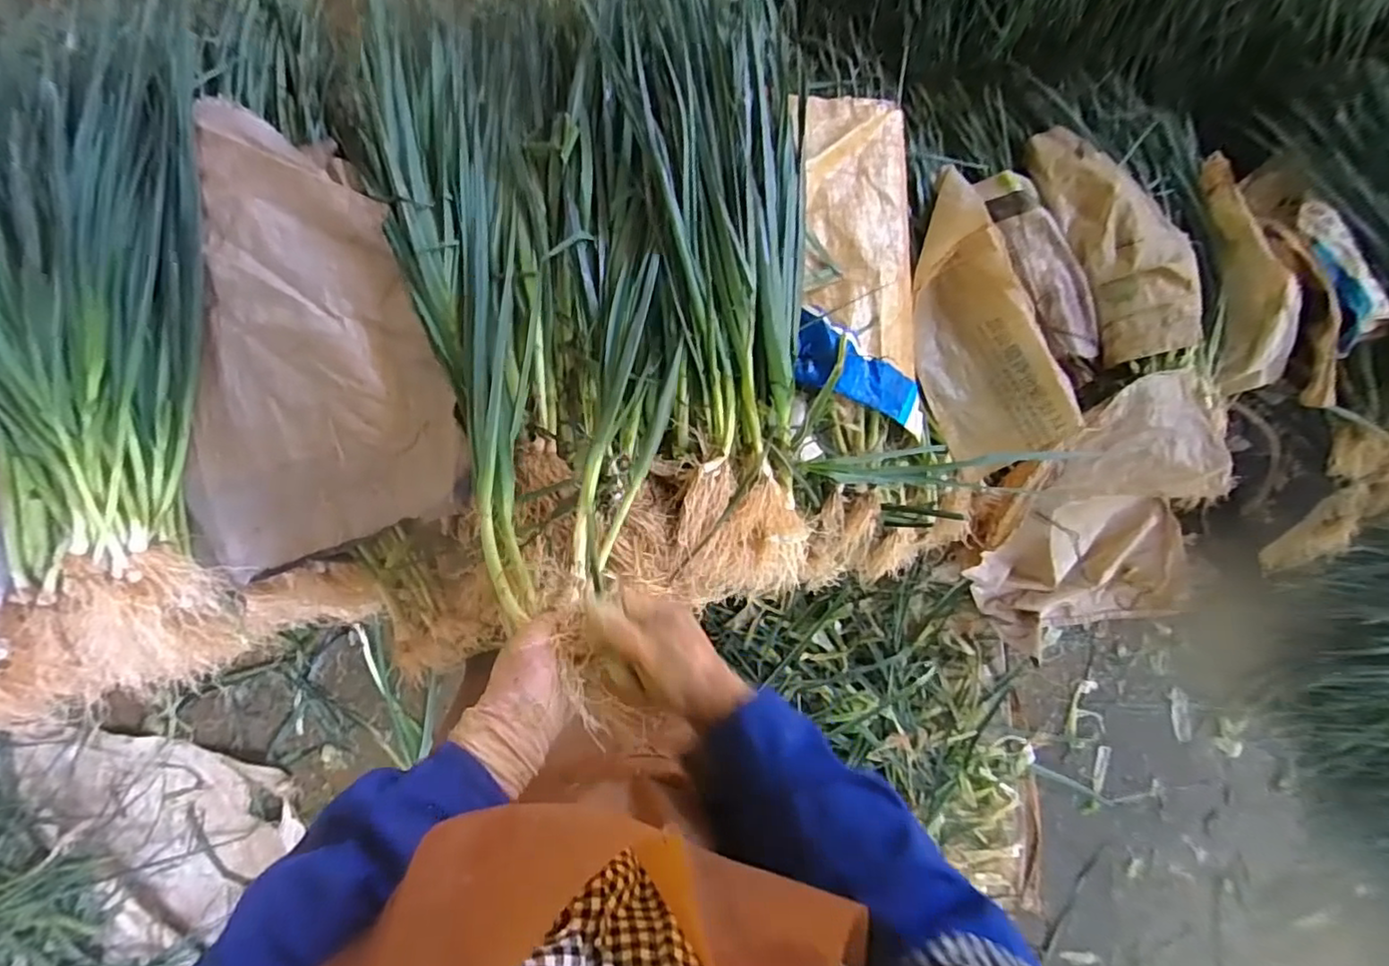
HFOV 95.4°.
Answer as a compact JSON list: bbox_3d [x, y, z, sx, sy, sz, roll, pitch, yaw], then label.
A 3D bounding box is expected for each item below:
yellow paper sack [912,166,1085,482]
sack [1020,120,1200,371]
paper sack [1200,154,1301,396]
[{"bbox_3d":[0.416,-0.246,0.948,0.198,0.107,0.452,-23,91,-6],"label":"yellow paper sack"},{"bbox_3d":[0.746,-0.437,1.118,0.176,0.096,0.451,-16,76,-6],"label":"sack"},{"bbox_3d":[0.944,-0.357,1.082,0.104,0.125,0.393,-8,89,-6],"label":"paper sack"}]

